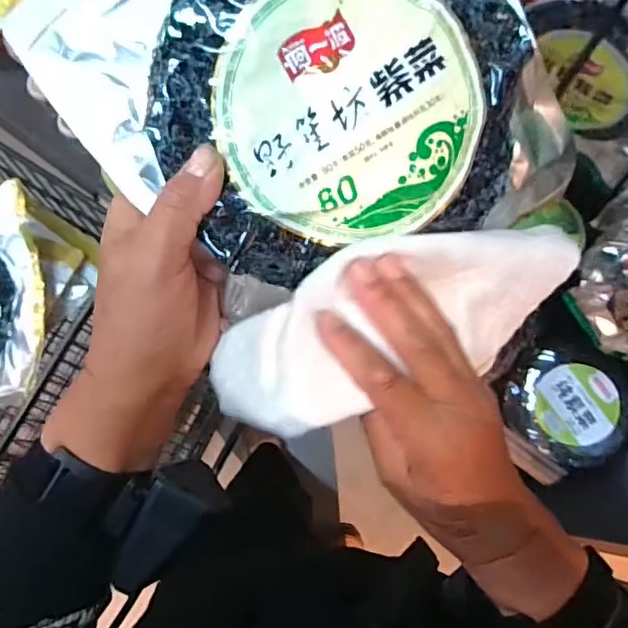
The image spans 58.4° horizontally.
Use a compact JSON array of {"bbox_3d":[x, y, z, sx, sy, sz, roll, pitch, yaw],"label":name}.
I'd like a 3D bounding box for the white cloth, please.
[{"bbox_3d":[0.052,0.005,0.332,0.224,0.065,0.079,-18,75,-11],"label":"white cloth"}]

